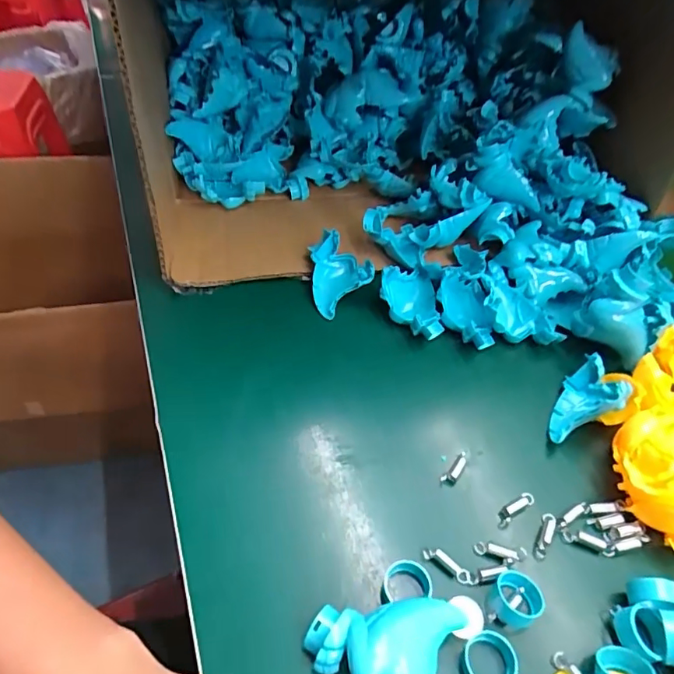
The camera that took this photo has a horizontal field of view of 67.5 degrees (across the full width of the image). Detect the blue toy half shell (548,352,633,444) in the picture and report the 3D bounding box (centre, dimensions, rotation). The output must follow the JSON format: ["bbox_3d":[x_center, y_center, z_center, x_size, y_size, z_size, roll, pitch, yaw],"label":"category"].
[{"bbox_3d":[0.175,0.041,0.347,0.033,0.044,0.070,26,49,18],"label":"blue toy half shell"}]

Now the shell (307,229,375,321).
[{"bbox_3d":[-0.005,-0.056,0.425,0.047,0.035,0.061,-23,52,-24],"label":"shell"}]

